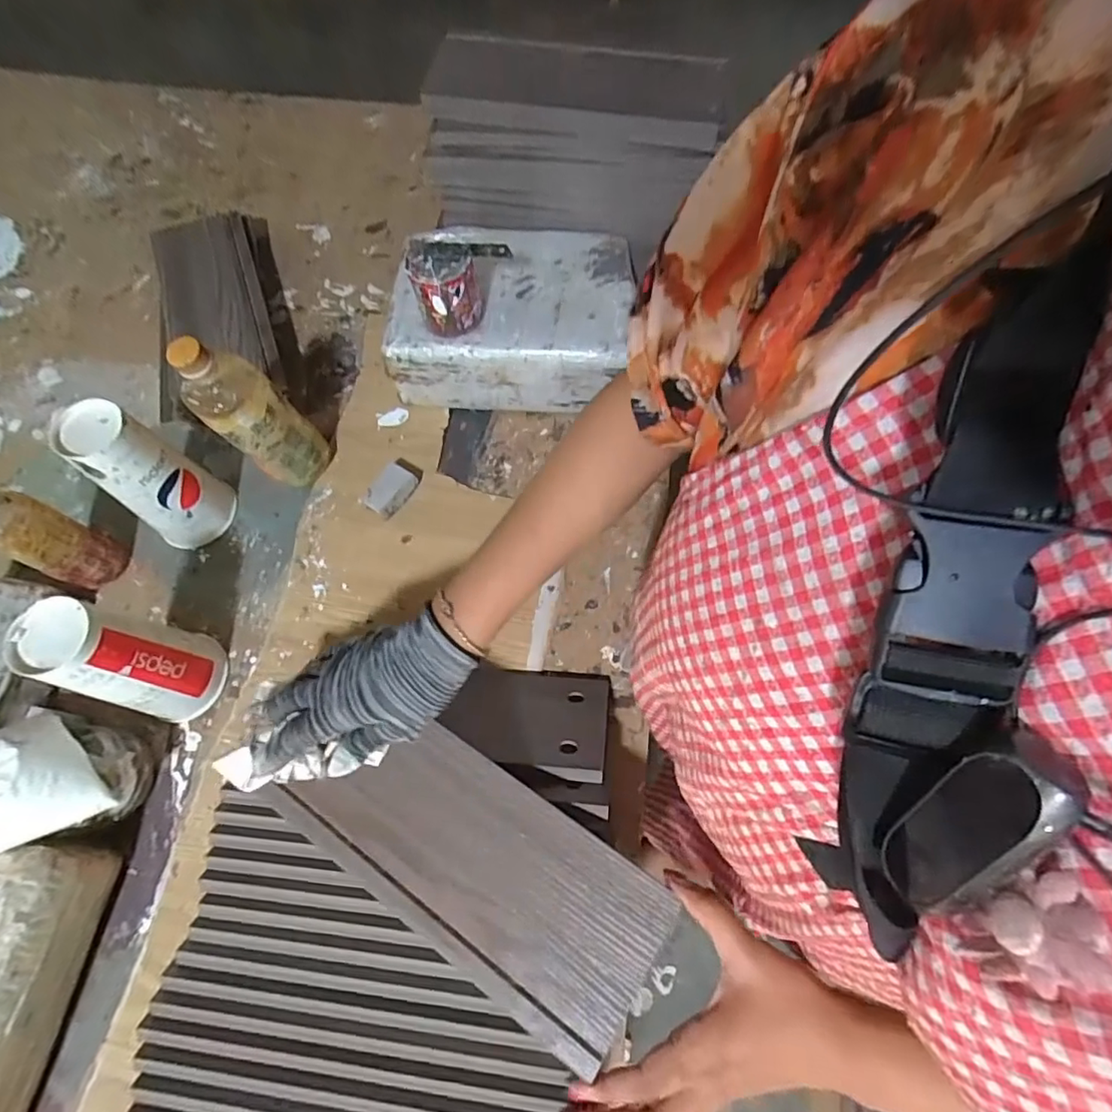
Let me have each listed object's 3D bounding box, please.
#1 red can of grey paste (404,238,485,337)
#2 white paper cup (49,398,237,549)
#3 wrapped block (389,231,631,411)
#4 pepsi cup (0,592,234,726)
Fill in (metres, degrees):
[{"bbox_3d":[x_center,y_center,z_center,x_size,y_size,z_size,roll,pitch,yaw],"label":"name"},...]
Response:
[{"bbox_3d":[-0.111,-0.271,0.578,0.067,0.079,0.060,-13,67,-5],"label":"red can of grey paste"},{"bbox_3d":[-0.410,-0.081,0.574,0.073,0.166,0.080,0,66,1],"label":"white paper cup"},{"bbox_3d":[-0.045,-0.278,0.675,0.269,0.117,0.203,5,66,3],"label":"wrapped block"},{"bbox_3d":[-0.374,0.092,0.503,0.071,0.166,0.078,0,66,1],"label":"pepsi cup"}]

